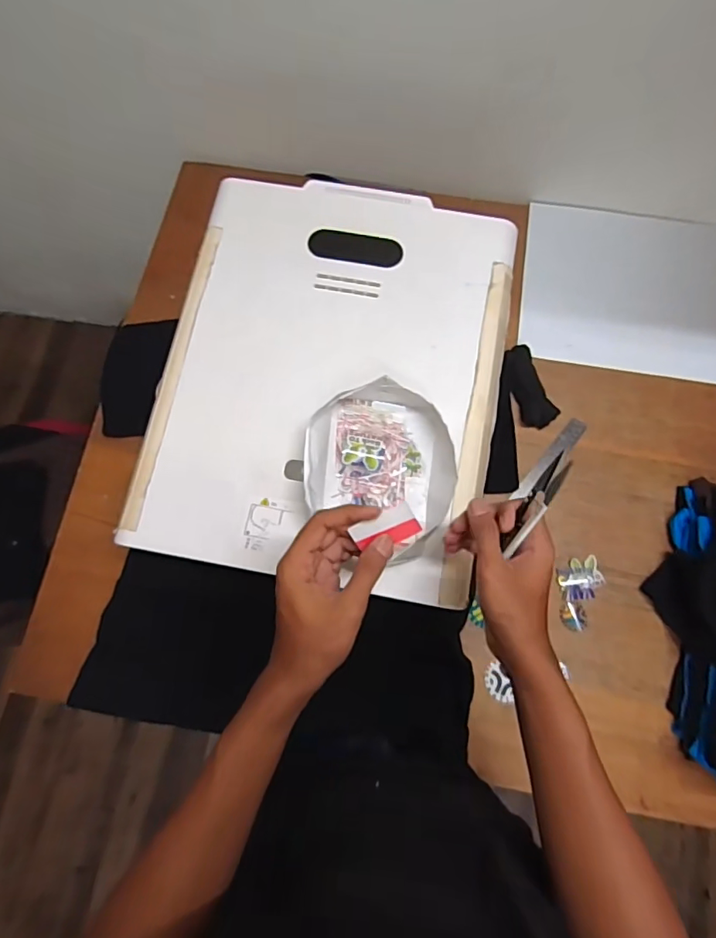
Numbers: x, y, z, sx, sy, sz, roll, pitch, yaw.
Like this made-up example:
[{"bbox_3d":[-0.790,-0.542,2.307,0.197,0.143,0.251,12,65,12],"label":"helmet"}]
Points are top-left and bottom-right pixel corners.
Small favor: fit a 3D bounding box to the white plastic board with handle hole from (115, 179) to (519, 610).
[{"bbox_3d":[-0.030,-0.122,0.623,0.396,0.029,0.495,11,75,2],"label":"white plastic board with handle hole"}]

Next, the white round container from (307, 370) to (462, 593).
[{"bbox_3d":[0.025,-0.001,0.568,0.172,0.049,0.178,0,75,-1],"label":"white round container"}]

